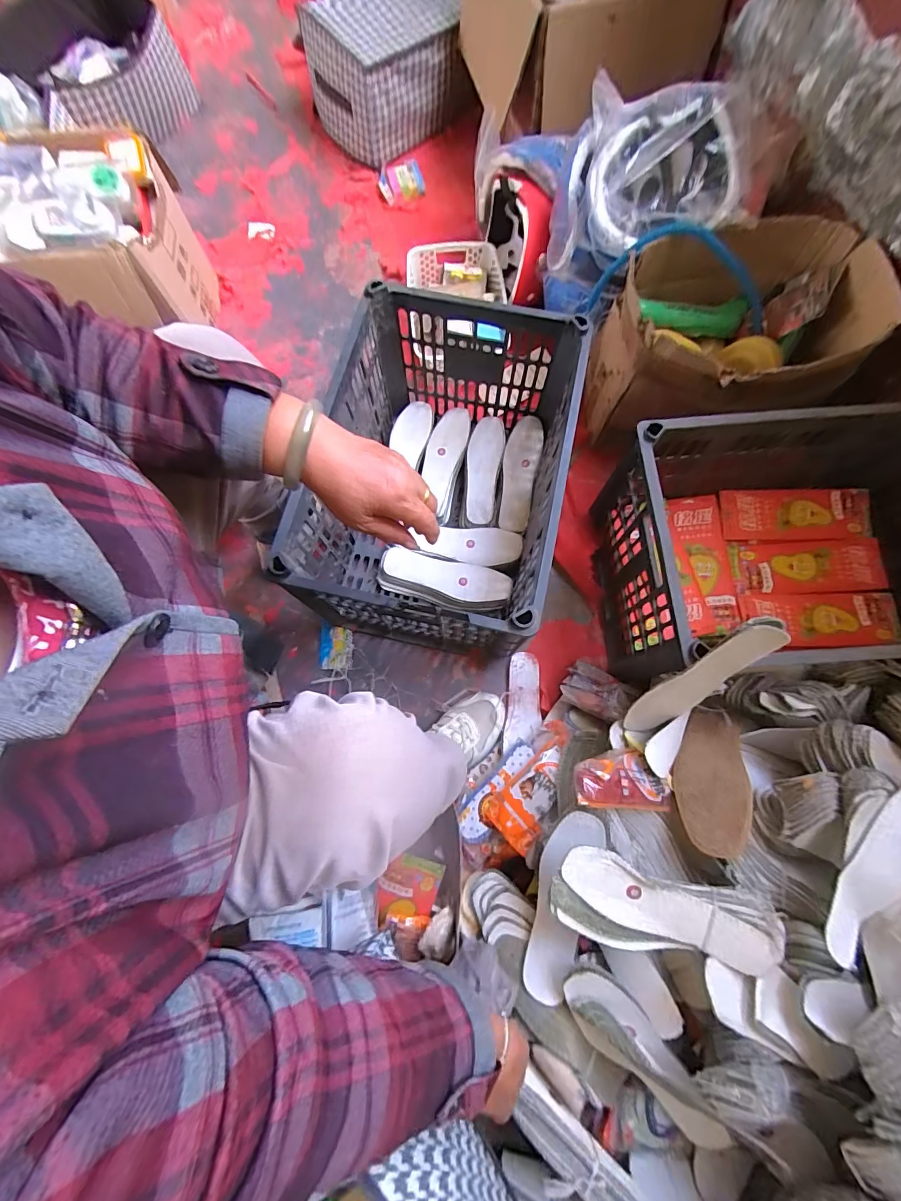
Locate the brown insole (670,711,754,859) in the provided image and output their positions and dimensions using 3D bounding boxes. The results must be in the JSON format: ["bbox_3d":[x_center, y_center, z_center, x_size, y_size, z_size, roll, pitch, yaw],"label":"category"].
[{"bbox_3d":[0.324,0.216,0.538,0.078,0.013,0.192,-7,33,27],"label":"brown insole"}]

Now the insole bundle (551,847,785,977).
[{"bbox_3d":[0.224,0.336,0.453,0.222,0.039,0.088,16,79,4],"label":"insole bundle"}]

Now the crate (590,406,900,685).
[{"bbox_3d":[0.521,-0.071,0.653,0.502,0.254,0.327,-4,78,-1],"label":"crate"}]

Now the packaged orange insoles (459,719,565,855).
[{"bbox_3d":[0.111,0.284,0.647,0.210,0.110,0.033,-49,126,-18],"label":"packaged orange insoles"}]

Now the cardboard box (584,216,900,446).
[{"bbox_3d":[0.458,-0.430,0.725,0.391,0.219,0.283,-6,78,-1],"label":"cardboard box"}]

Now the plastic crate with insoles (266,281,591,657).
[{"bbox_3d":[-0.014,-0.202,0.701,0.343,0.277,0.505,12,78,3],"label":"plastic crate with insoles"}]

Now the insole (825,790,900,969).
[{"bbox_3d":[0.444,0.270,0.436,0.070,0.023,0.210,38,81,8],"label":"insole"}]

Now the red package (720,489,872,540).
[{"bbox_3d":[0.590,-0.147,0.729,0.244,0.021,0.085,0,78,0],"label":"red package"}]

